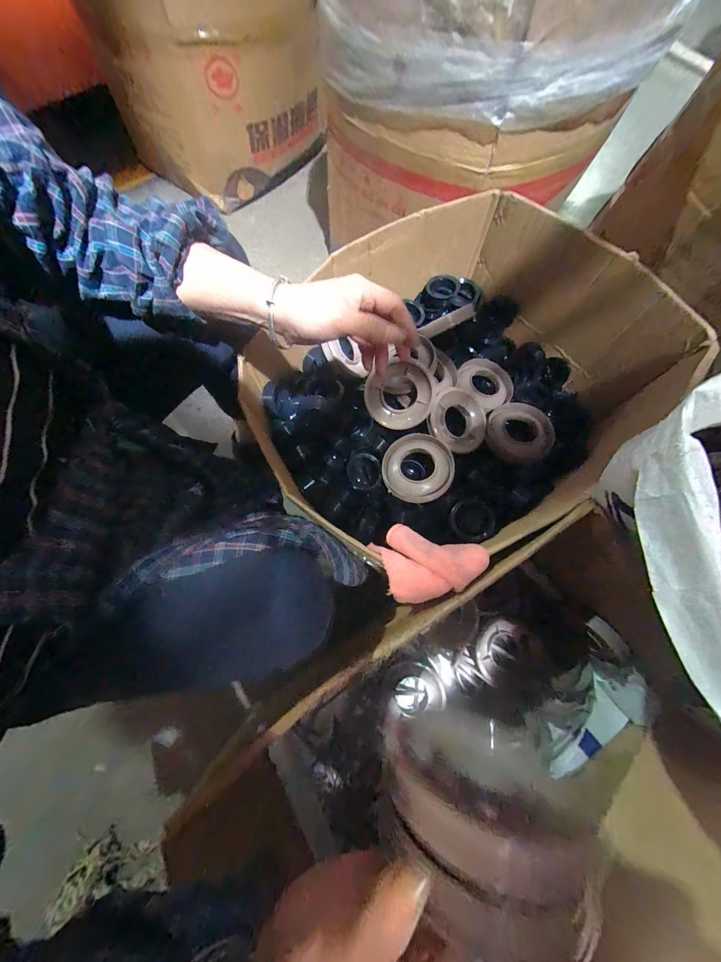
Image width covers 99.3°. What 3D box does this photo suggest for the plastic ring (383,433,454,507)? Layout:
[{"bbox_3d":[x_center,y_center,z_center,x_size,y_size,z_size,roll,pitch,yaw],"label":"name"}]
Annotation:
[{"bbox_3d":[0.102,-0.024,0.547,0.123,0.025,0.120,0,73,0],"label":"plastic ring"}]

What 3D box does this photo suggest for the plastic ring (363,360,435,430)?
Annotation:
[{"bbox_3d":[0.071,-0.154,0.562,0.126,0.017,0.112,-19,110,18],"label":"plastic ring"}]

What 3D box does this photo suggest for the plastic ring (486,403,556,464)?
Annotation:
[{"bbox_3d":[0.314,-0.100,0.600,0.111,0.023,0.121,0,73,0],"label":"plastic ring"}]

